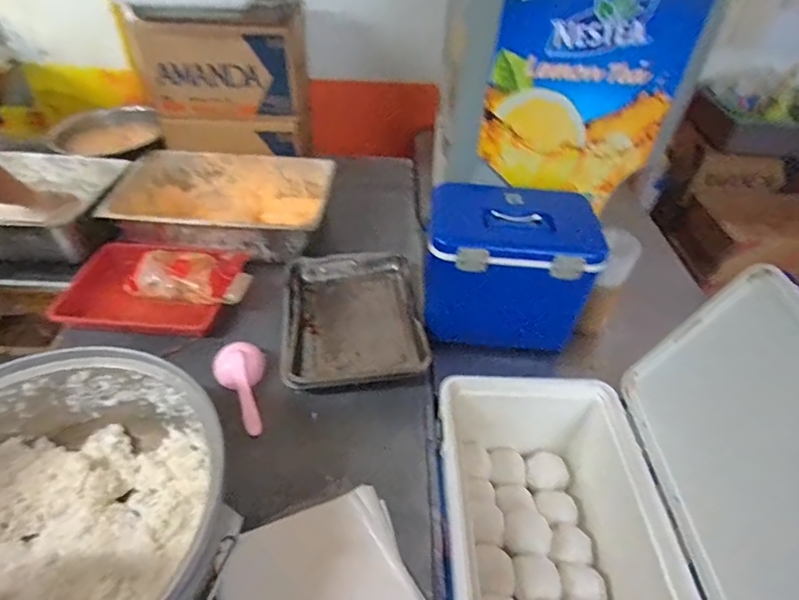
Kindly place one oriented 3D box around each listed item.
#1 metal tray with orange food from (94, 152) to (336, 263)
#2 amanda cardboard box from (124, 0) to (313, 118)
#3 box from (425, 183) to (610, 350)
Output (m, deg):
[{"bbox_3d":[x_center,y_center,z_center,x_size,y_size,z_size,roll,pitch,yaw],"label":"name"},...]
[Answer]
[{"bbox_3d":[-0.452,-0.253,1.251,0.525,0.104,0.326,3,44,-1],"label":"metal tray with orange food"},{"bbox_3d":[-0.454,-0.630,1.252,0.399,0.236,0.221,2,44,-1],"label":"amanda cardboard box"},{"bbox_3d":[0.215,-0.072,0.982,0.297,0.270,0.231,6,44,3],"label":"box"}]

